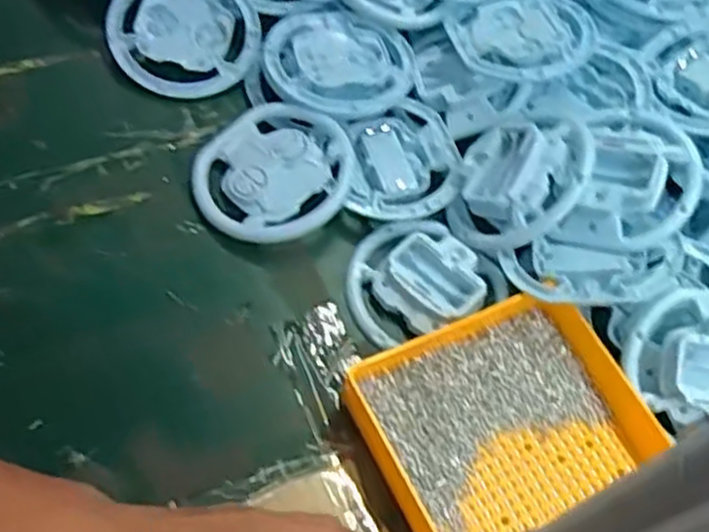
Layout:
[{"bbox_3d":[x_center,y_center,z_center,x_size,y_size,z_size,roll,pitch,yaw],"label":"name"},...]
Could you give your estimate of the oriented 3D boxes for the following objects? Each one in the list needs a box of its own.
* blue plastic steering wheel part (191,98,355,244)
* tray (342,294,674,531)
[{"bbox_3d":[-0.054,-0.063,0.511,0.105,0.022,0.102,-19,62,-5],"label":"blue plastic steering wheel part"},{"bbox_3d":[0.119,0.135,0.395,0.157,0.026,0.247,-23,63,-17],"label":"tray"}]

